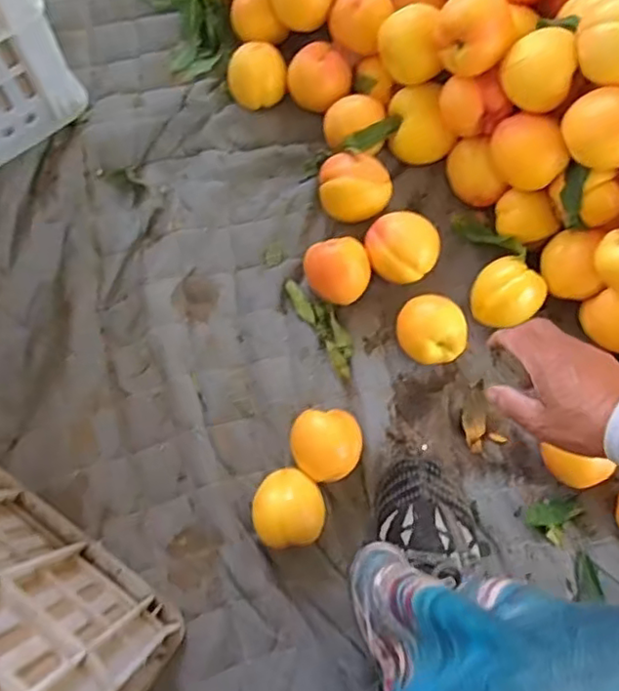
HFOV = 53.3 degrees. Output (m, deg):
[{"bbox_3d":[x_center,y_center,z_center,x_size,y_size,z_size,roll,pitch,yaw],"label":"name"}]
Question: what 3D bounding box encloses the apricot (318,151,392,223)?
[{"bbox_3d":[0.045,-0.153,0.613,0.069,0.049,0.057,2,78,0],"label":"apricot"}]

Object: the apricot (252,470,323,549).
[{"bbox_3d":[-0.019,0.145,0.550,0.061,0.049,0.064,-15,79,-4],"label":"apricot"}]

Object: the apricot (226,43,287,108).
[{"bbox_3d":[-0.054,-0.276,0.639,0.059,0.050,0.049,-7,78,-2],"label":"apricot"}]

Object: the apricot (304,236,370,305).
[{"bbox_3d":[0.029,-0.069,0.598,0.059,0.045,0.060,0,78,-1],"label":"apricot"}]

